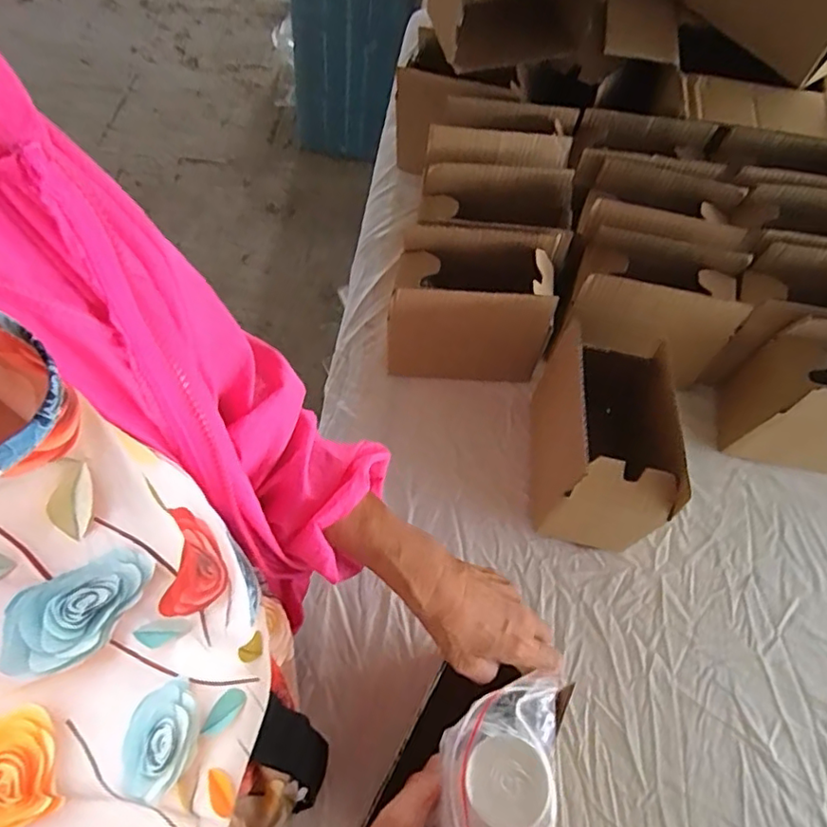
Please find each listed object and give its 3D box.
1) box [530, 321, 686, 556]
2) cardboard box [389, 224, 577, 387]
[{"bbox_3d":[0.180,0.036,0.597,0.112,0.164,0.166,6,62,0],"label":"box"},{"bbox_3d":[0.068,-0.122,0.681,0.182,0.163,0.105,6,62,0],"label":"cardboard box"}]

